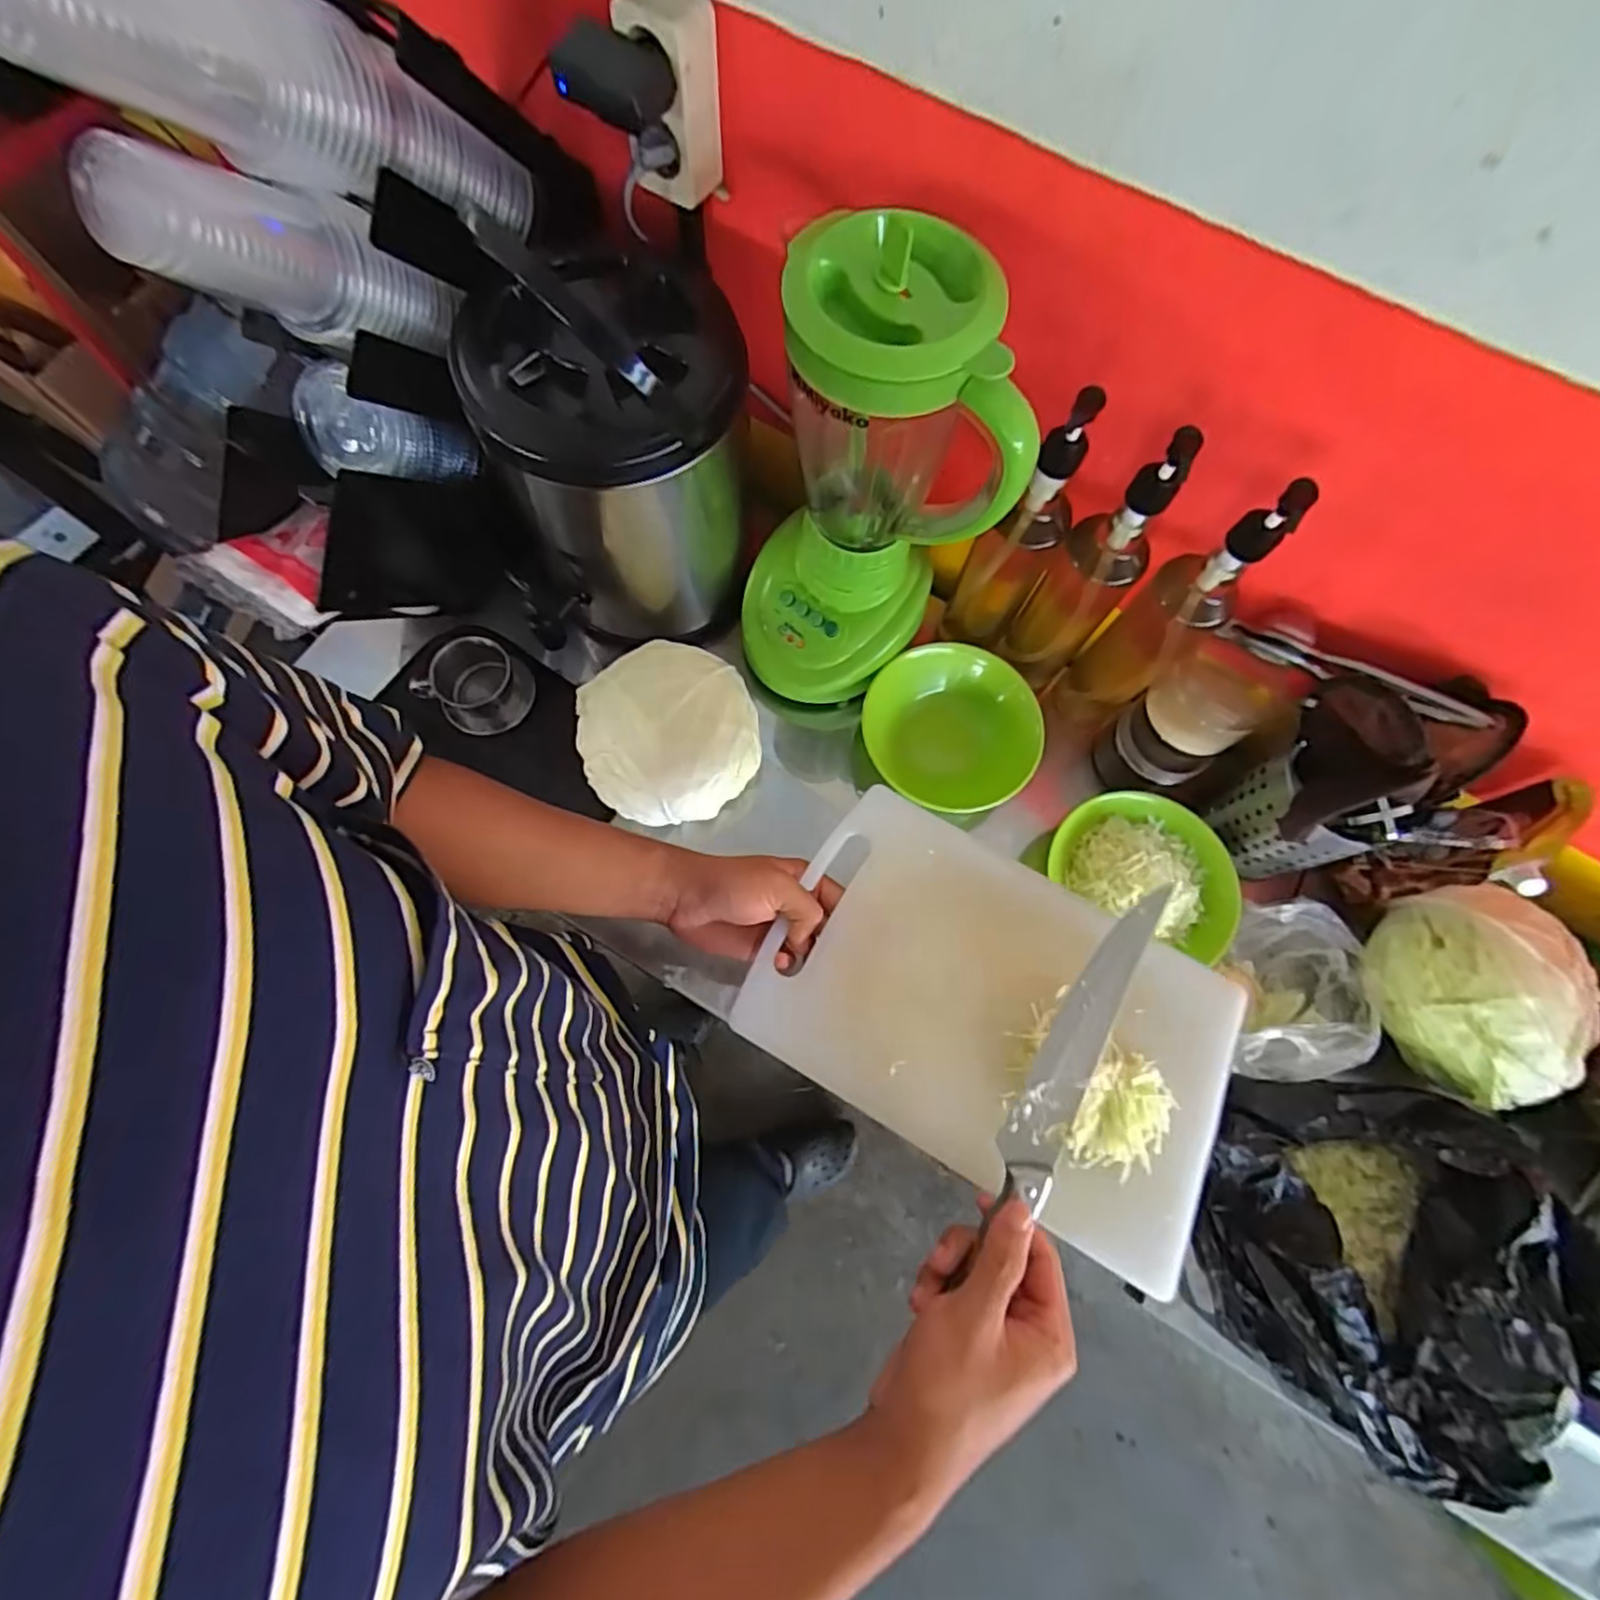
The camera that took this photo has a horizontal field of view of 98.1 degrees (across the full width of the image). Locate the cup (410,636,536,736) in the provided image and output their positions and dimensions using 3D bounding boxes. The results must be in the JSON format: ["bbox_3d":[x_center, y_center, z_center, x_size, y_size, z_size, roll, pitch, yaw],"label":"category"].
[{"bbox_3d":[-0.314,-0.110,0.687,0.094,0.077,0.062,-42,79,-14],"label":"cup"}]

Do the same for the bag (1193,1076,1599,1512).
[{"bbox_3d":[0.461,0.357,0.531,0.271,0.104,0.251,24,73,5],"label":"bag"}]

